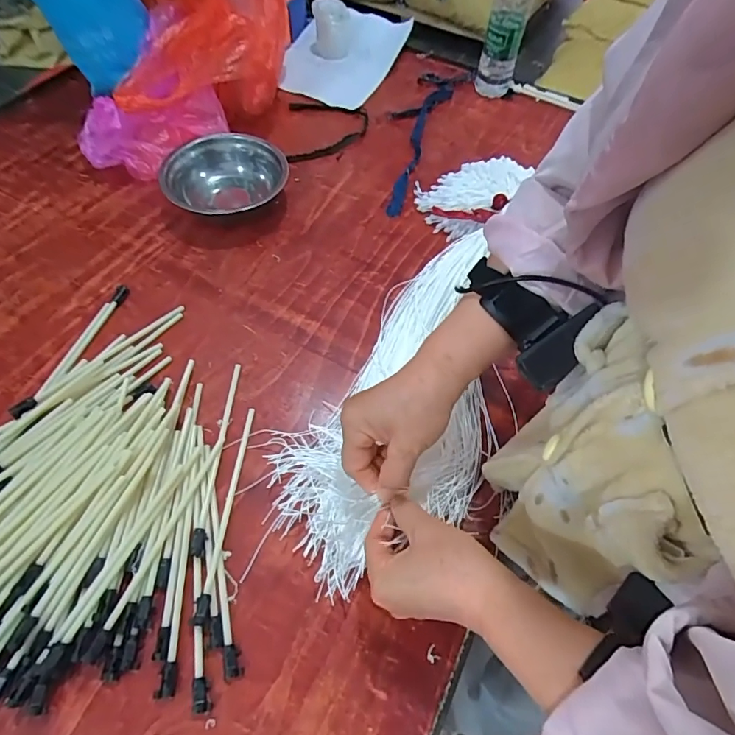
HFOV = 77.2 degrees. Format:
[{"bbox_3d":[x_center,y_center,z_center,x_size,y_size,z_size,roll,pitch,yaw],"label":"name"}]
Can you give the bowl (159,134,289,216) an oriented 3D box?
[{"bbox_3d":[-0.191,-0.260,0.634,0.155,0.058,0.148,2,58,-2],"label":"bowl"}]

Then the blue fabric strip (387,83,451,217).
[{"bbox_3d":[0.082,-0.365,0.730,0.037,0.014,0.343,17,59,7],"label":"blue fabric strip"}]

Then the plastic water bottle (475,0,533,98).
[{"bbox_3d":[0.225,-0.552,0.734,0.058,0.210,0.055,12,59,4],"label":"plastic water bottle"}]

